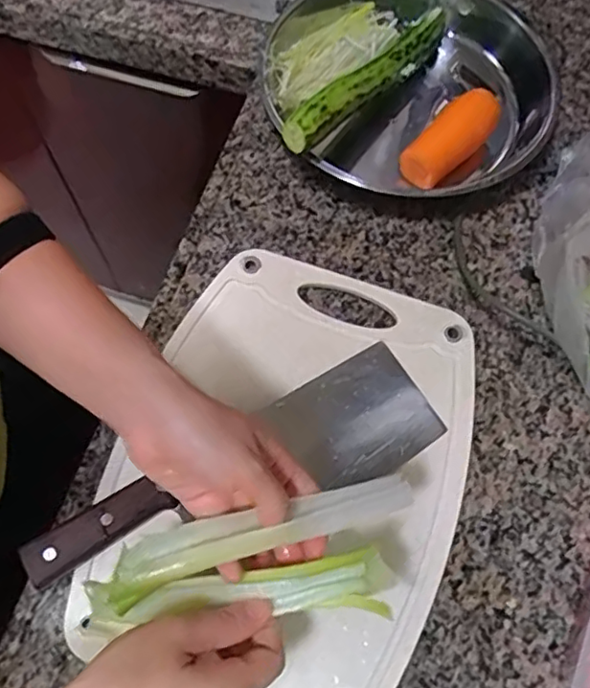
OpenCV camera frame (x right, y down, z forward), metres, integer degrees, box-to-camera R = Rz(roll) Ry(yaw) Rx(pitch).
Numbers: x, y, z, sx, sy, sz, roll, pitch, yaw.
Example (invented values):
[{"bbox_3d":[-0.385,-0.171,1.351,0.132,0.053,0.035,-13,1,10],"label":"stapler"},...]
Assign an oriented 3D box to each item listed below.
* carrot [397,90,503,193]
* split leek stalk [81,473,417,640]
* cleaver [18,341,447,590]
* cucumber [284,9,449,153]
[{"bbox_3d":[0.148,-0.191,0.573,0.055,0.047,0.113,41,73,14],"label":"carrot"},{"bbox_3d":[-0.029,0.141,0.377,0.213,0.049,0.070,-12,68,-1],"label":"split leek stalk"},{"bbox_3d":[-0.035,0.103,0.452,0.309,0.033,0.090,-29,71,-12],"label":"cleaver"},{"bbox_3d":[0.078,-0.258,0.578,0.030,0.027,0.263,37,60,13],"label":"cucumber"}]

